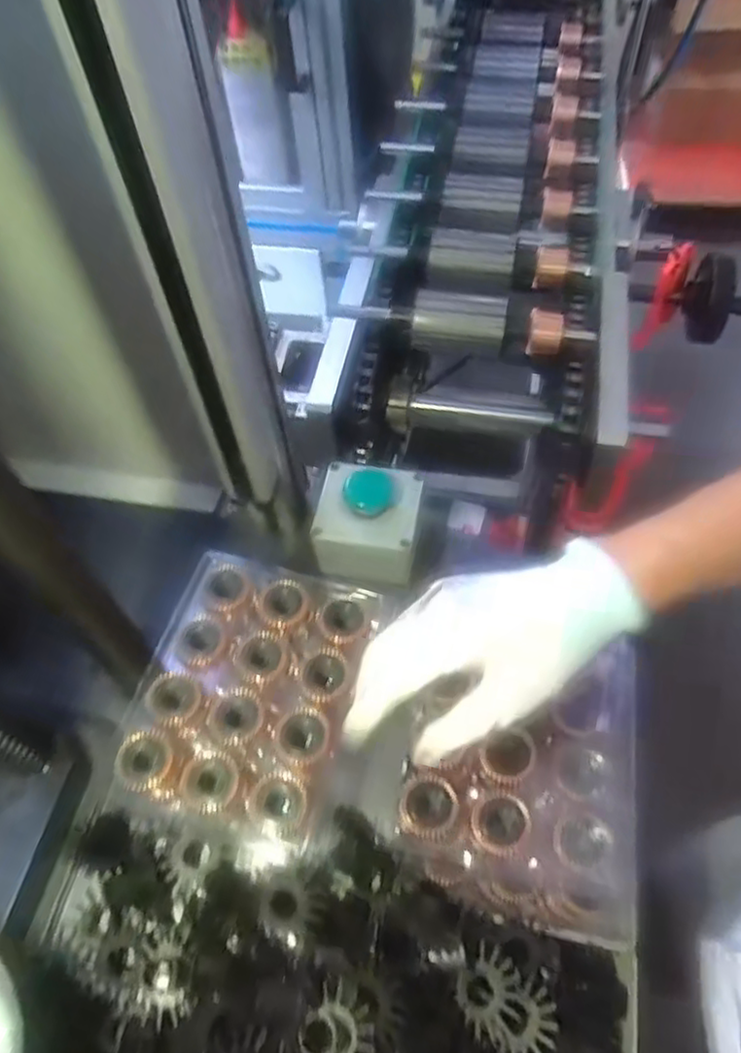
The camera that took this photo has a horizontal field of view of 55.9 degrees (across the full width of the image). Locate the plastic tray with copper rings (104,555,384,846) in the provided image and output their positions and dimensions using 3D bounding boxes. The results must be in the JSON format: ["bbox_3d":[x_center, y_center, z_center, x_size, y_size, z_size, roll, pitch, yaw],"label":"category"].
[{"bbox_3d":[-0.085,0.113,0.488,0.150,0.036,0.189,12,58,10],"label":"plastic tray with copper rings"}]

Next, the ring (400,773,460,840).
[{"bbox_3d":[0.038,0.179,0.447,0.037,0.009,0.039,-2,79,9],"label":"ring"}]

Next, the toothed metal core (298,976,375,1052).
[{"bbox_3d":[-0.016,0.264,0.368,0.036,0.025,0.040,11,58,10],"label":"toothed metal core"}]

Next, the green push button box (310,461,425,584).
[{"bbox_3d":[0.002,-0.006,0.558,0.084,0.066,0.081,10,58,9],"label":"green push button box"}]

